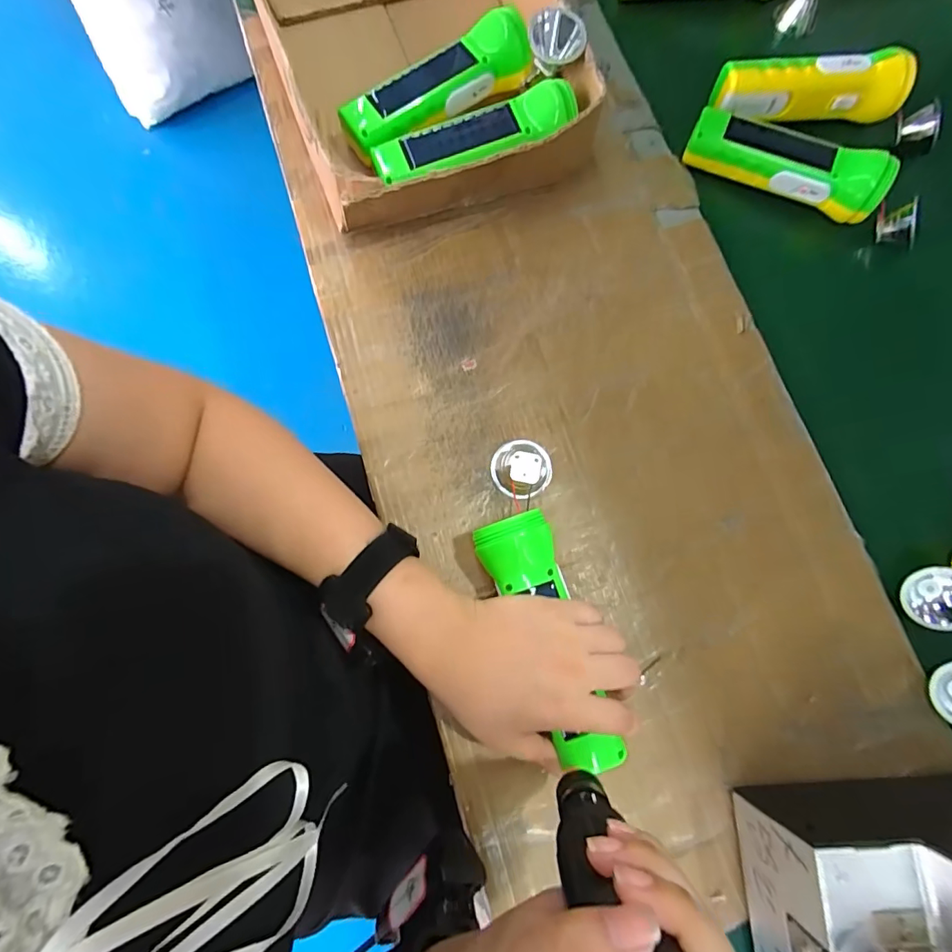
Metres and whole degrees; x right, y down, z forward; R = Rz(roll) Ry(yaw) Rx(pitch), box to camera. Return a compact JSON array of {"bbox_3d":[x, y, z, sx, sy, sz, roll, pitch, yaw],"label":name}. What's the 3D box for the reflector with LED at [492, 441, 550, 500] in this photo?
[{"bbox_3d":[0.034,-0.007,0.354,0.044,0.026,0.042,-10,77,-6],"label":"reflector with LED"}]

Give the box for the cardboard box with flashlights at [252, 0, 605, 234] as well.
[{"bbox_3d":[-0.061,-0.395,0.416,0.251,0.075,0.395,-13,78,-7],"label":"cardboard box with flashlights"}]

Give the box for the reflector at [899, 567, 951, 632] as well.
[{"bbox_3d":[0.334,0.088,0.348,0.043,0.020,0.044,-12,88,35],"label":"reflector"}]

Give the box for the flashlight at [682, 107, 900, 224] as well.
[{"bbox_3d":[0.270,-0.276,0.422,0.162,0.041,0.044,25,76,3],"label":"flashlight"}]

